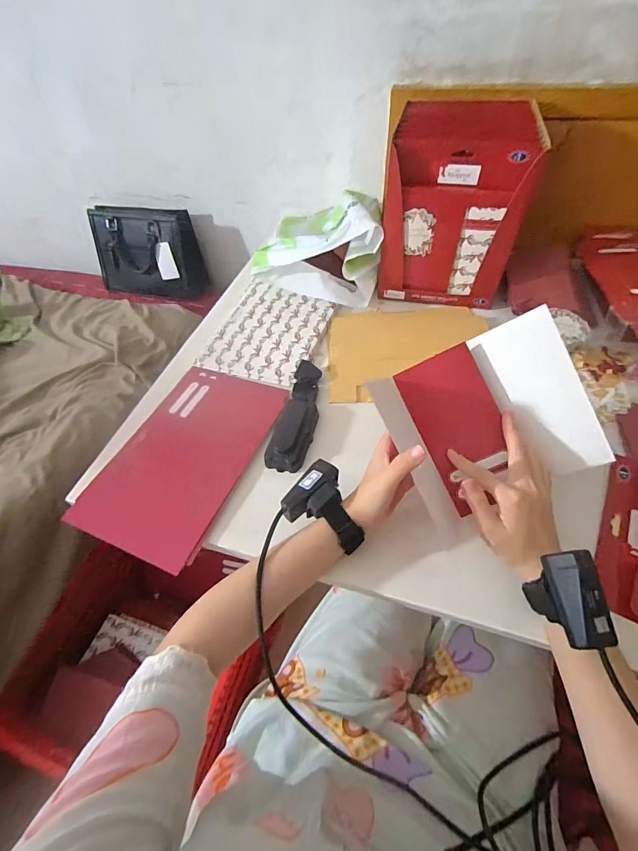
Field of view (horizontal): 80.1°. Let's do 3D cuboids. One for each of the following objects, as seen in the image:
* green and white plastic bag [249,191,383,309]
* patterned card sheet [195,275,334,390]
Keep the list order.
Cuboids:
[{"bbox_3d":[0.010,-0.344,0.721,0.220,0.124,0.240,9,50,12],"label":"green and white plastic bag"},{"bbox_3d":[-0.082,-0.169,0.661,0.180,0.008,0.233,12,55,14],"label":"patterned card sheet"}]

